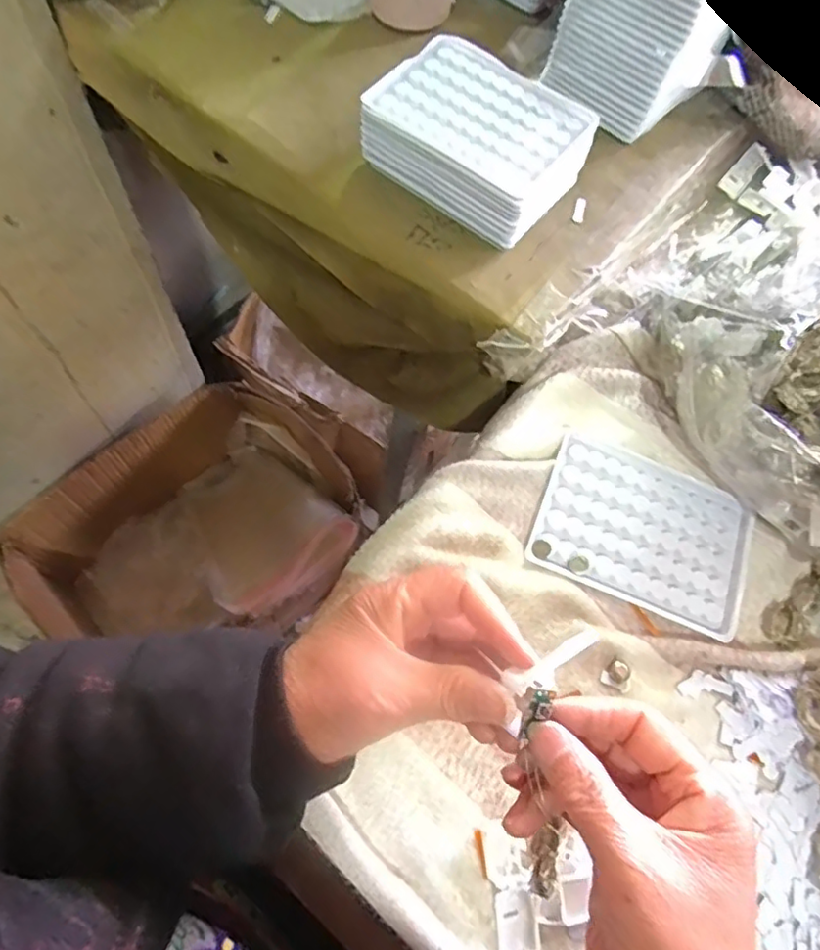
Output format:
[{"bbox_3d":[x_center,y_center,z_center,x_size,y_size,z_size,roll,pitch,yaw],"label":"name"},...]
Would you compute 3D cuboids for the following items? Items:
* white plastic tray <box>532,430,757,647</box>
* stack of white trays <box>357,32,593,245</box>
[{"bbox_3d":[0.144,0.034,0.367,0.127,0.017,0.093,23,66,4],"label":"white plastic tray"},{"bbox_3d":[0.043,-0.225,0.415,0.134,0.053,0.106,38,68,11],"label":"stack of white trays"}]

